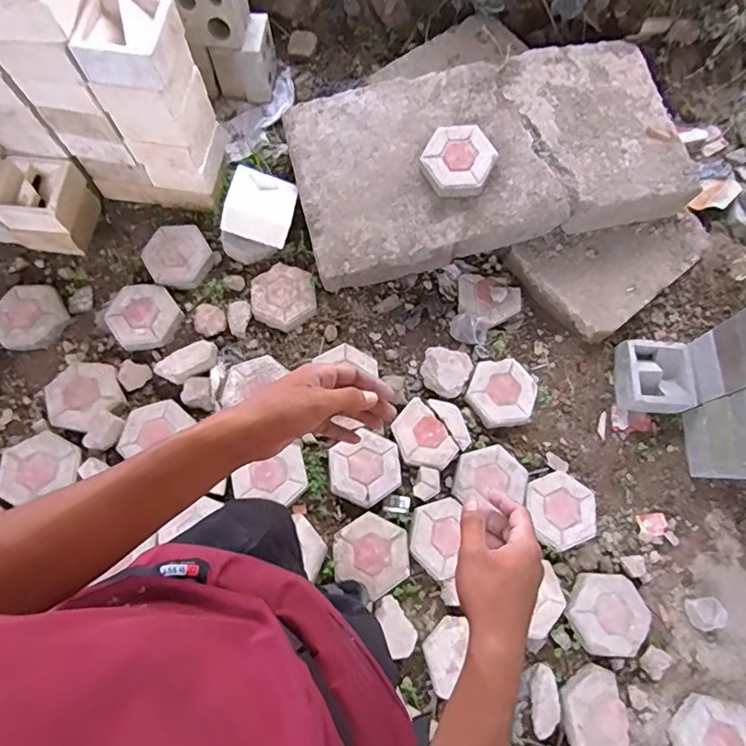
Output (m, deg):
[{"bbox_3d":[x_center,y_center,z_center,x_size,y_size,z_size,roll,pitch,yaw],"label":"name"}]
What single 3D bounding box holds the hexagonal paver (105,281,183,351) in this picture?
[{"bbox_3d":[-0.711,-0.178,1.592,0.210,0.056,0.213,-33,76,-15],"label":"hexagonal paver"}]

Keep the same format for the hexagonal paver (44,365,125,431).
[{"bbox_3d":[-0.853,0.069,1.514,0.228,0.057,0.214,20,70,3],"label":"hexagonal paver"}]

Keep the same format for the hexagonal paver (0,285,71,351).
[{"bbox_3d":[-1.076,-0.177,1.606,0.213,0.075,0.213,-25,74,-12],"label":"hexagonal paver"}]

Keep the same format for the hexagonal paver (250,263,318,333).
[{"bbox_3d":[-0.286,-0.249,1.633,0.202,0.050,0.229,-10,71,-8],"label":"hexagonal paver"}]

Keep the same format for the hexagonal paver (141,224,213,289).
[{"bbox_3d":[-0.624,-0.375,1.649,0.204,0.074,0.216,25,70,5],"label":"hexagonal paver"}]

